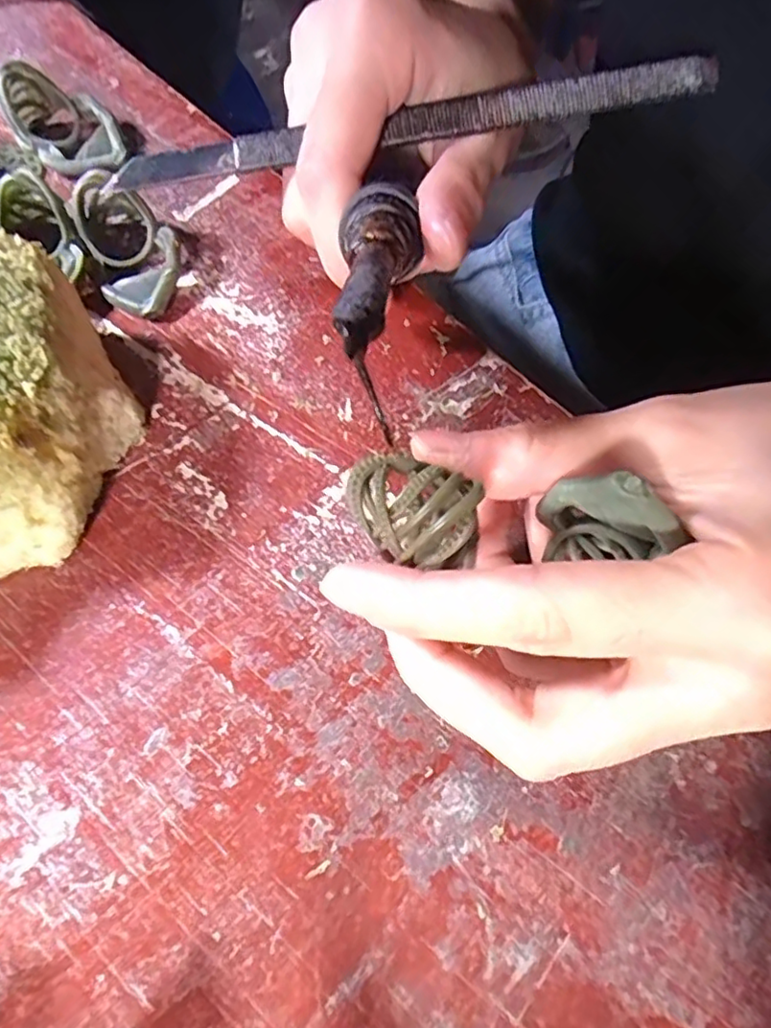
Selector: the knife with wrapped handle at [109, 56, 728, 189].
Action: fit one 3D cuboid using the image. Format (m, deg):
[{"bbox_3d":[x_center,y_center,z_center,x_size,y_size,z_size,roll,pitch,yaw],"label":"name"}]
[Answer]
[{"bbox_3d":[0.004,-0.105,0.169,0.162,0.007,0.008,-7,67,5],"label":"knife with wrapped handle"}]

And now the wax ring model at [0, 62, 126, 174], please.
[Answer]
[{"bbox_3d":[-0.117,-0.143,0.222,0.033,0.027,0.035,-26,70,-12],"label":"wax ring model"}]

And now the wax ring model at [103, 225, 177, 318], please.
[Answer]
[{"bbox_3d":[-0.076,-0.077,0.203,0.017,0.013,0.028,43,72,15],"label":"wax ring model"}]

